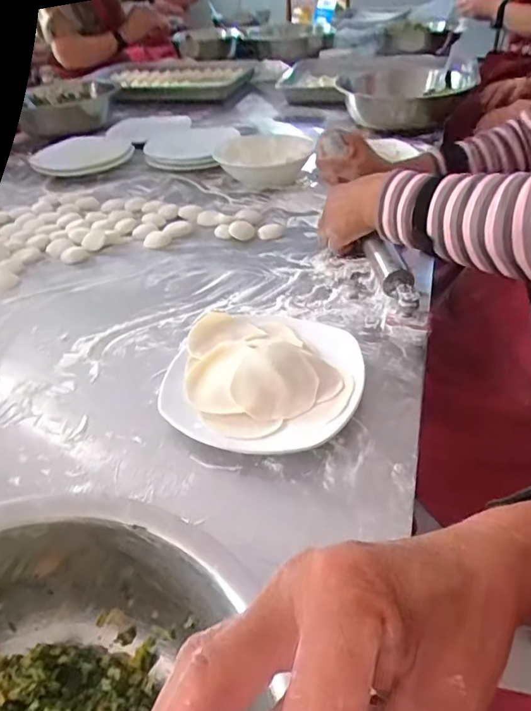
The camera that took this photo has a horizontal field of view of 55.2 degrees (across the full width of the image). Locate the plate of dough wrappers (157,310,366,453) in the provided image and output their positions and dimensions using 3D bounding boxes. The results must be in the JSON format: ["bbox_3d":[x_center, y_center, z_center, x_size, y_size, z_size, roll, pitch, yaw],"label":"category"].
[{"bbox_3d":[0.000,0.011,0.483,0.178,0.043,0.184,-2,40,2],"label":"plate of dough wrappers"}]

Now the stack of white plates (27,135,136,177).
[{"bbox_3d":[-0.389,-0.438,1.087,0.199,0.029,0.216,-13,40,-11],"label":"stack of white plates"}]

